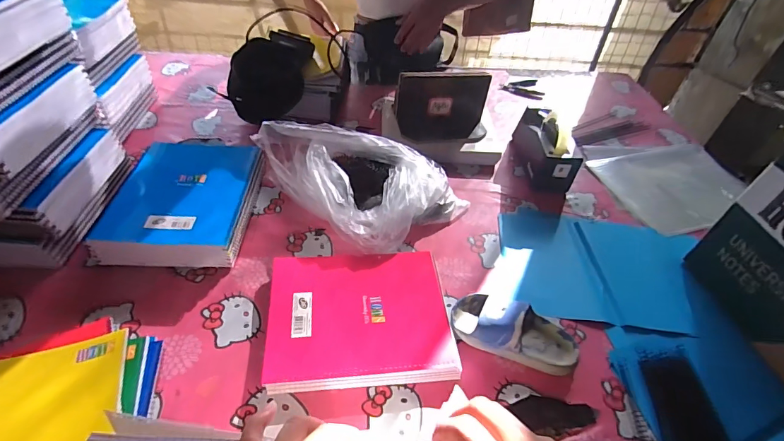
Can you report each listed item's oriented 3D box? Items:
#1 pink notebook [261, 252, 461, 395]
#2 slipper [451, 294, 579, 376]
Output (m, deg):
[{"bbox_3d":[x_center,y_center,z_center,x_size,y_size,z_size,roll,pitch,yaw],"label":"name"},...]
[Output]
[{"bbox_3d":[-0.045,0.133,0.584,0.251,0.033,0.207,-2,45,-6],"label":"pink notebook"},{"bbox_3d":[0.173,0.151,0.569,0.182,0.061,0.093,17,46,13],"label":"slipper"}]

